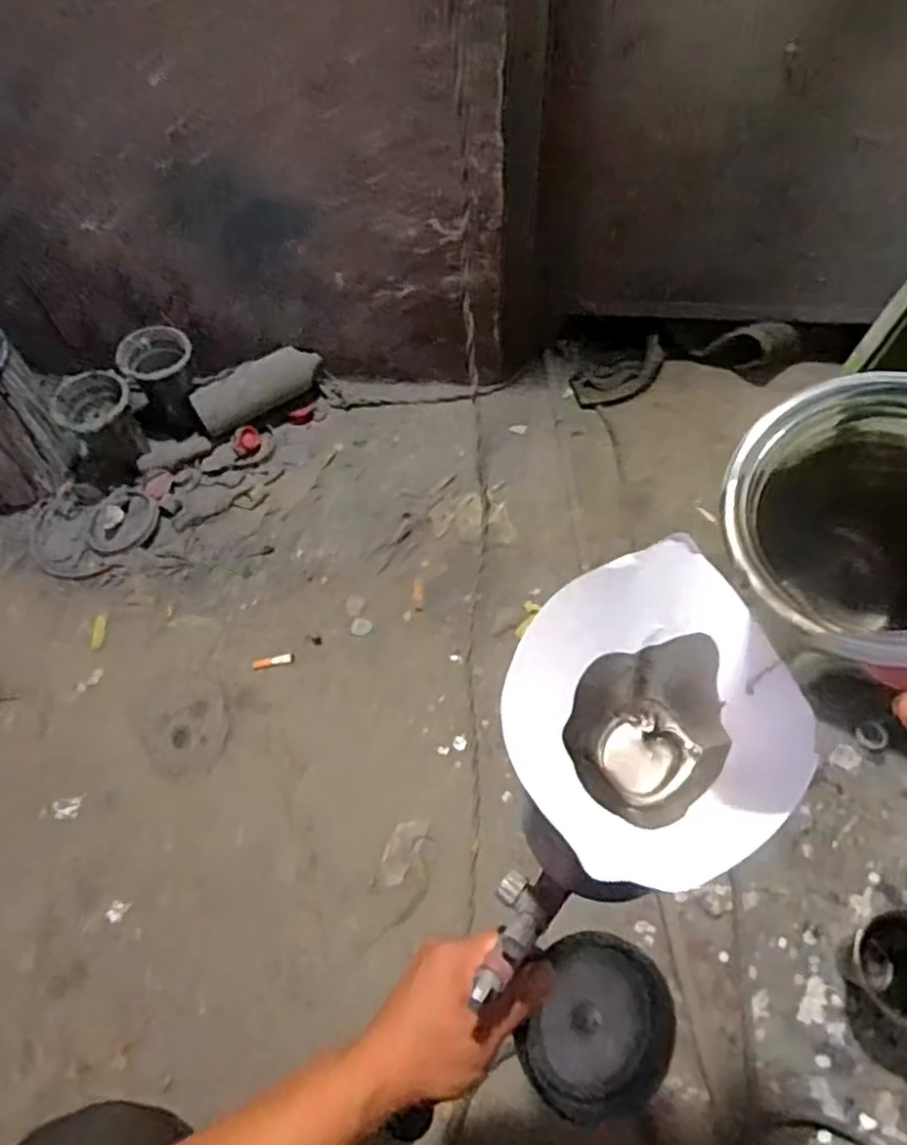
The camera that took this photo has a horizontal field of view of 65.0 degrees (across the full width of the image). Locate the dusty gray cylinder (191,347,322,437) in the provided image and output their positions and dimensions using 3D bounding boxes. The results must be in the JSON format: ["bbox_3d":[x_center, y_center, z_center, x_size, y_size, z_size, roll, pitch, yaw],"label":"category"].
[{"bbox_3d":[-0.271,-0.257,0.998,0.184,0.055,0.061,-33,65,-15],"label":"dusty gray cylinder"}]

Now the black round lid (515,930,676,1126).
[{"bbox_3d":[0.090,0.279,0.436,0.088,0.014,0.102,17,76,1],"label":"black round lid"}]

